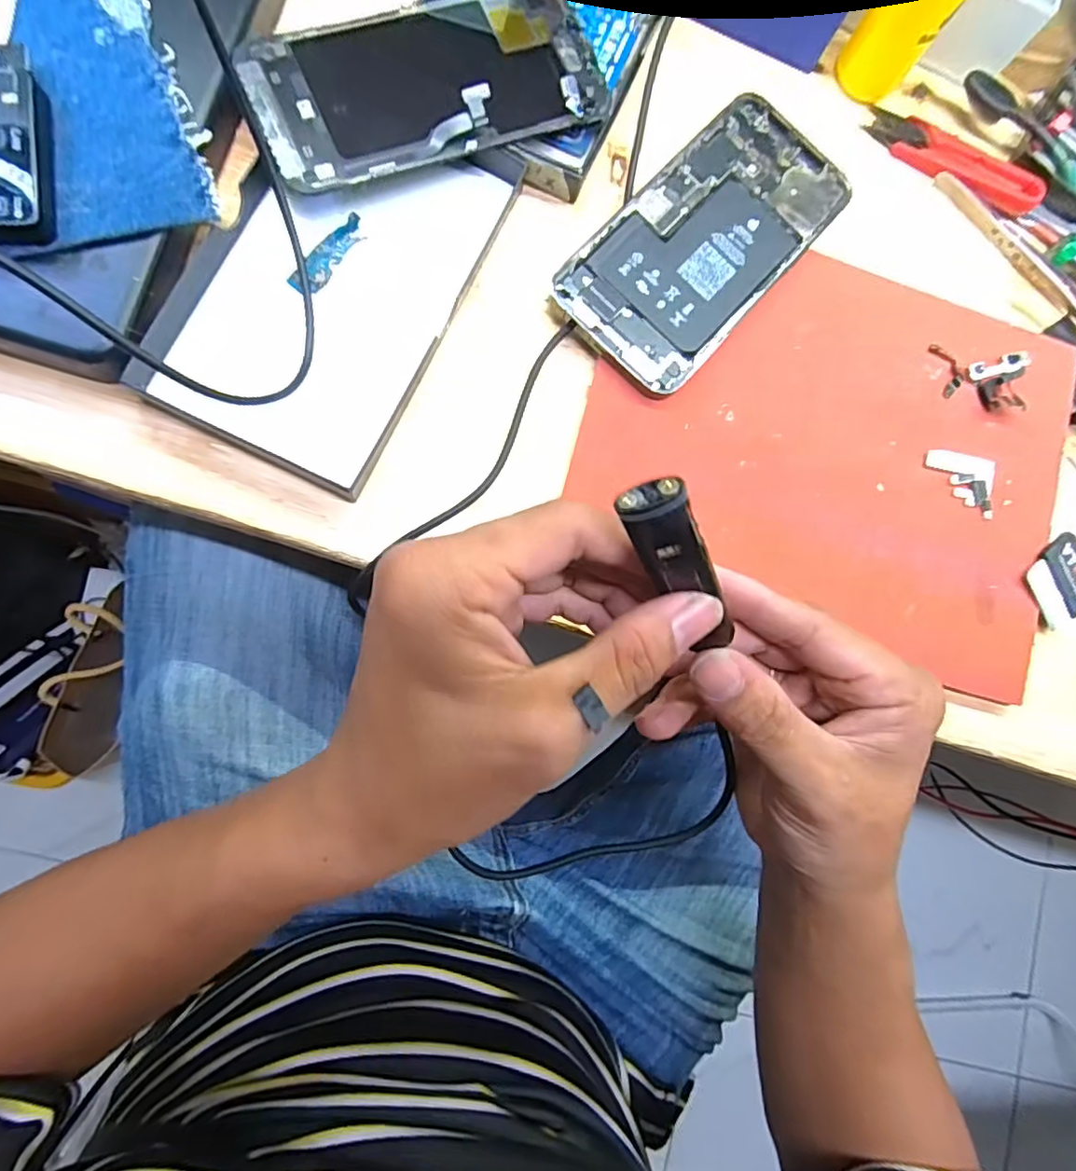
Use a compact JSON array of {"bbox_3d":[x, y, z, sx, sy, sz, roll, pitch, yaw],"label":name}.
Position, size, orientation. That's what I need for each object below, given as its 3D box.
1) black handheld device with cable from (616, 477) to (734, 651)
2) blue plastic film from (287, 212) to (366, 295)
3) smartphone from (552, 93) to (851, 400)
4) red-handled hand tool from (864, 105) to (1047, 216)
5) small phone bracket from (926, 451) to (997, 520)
[{"bbox_3d":[0.041,-0.005,0.162,0.014,0.012,0.061,-45,131,-8],"label":"black handheld device with cable"},{"bbox_3d":[-0.093,-0.147,0.260,0.012,0.004,0.043,38,83,-4],"label":"blue plastic film"},{"bbox_3d":[0.082,-0.166,0.279,0.078,0.004,0.157,43,82,-4],"label":"smartphone"},{"bbox_3d":[0.224,-0.228,0.313,0.098,0.016,0.028,27,84,-6],"label":"red-handled hand tool"},{"bbox_3d":[0.211,-0.053,0.289,0.039,0.004,0.029,14,85,-7],"label":"small phone bracket"}]

